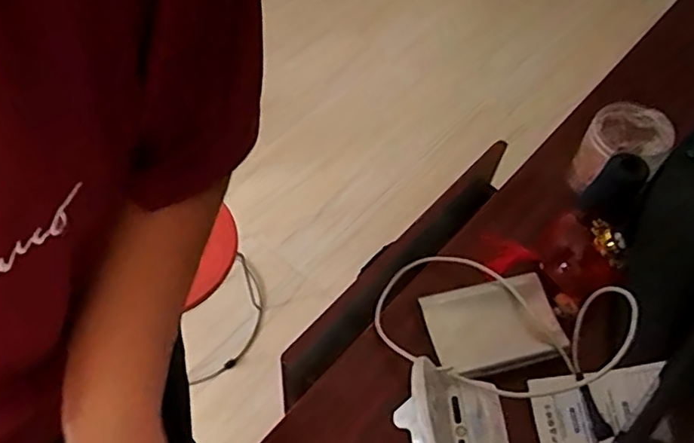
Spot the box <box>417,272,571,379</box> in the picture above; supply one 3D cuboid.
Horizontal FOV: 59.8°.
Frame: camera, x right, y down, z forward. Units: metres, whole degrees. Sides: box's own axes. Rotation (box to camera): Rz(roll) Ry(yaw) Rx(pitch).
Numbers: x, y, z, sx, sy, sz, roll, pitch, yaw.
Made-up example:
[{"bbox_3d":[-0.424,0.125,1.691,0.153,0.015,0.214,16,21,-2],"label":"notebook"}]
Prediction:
[{"bbox_3d":[0.141,0.099,0.575,0.121,0.021,0.081,-11,55,-10],"label":"box"}]

